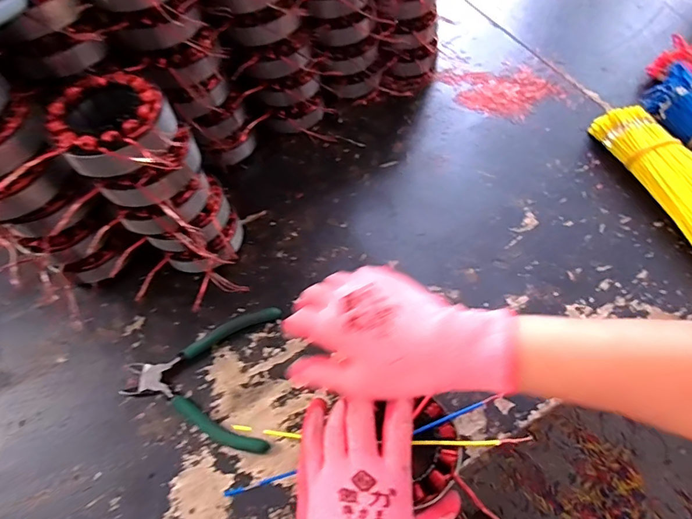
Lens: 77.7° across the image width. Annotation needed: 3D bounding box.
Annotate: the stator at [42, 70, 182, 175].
[{"bbox_3d":[-0.179,-0.099,0.330,0.083,0.032,0.095,-7,61,-2],"label":"stator"}]

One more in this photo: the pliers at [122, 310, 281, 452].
[{"bbox_3d":[-0.135,0.106,0.400,0.136,0.012,0.132,0,61,2],"label":"pliers"}]

